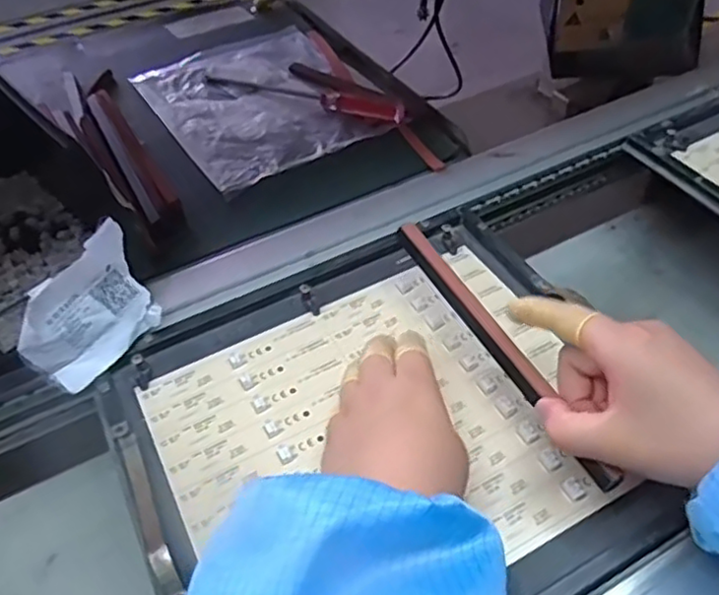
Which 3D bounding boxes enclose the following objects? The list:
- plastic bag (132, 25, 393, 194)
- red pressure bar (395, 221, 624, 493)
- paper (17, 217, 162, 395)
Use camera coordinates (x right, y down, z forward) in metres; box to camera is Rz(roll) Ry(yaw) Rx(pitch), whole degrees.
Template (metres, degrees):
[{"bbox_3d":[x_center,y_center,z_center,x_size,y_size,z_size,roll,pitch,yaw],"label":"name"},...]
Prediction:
[{"bbox_3d":[-0.104,-0.203,0.659,0.189,0.014,0.247,-25,48,-19],"label":"plastic bag"},{"bbox_3d":[0.081,0.025,0.387,0.015,0.011,0.206,-23,55,-17],"label":"red pressure bar"},{"bbox_3d":[-0.172,0.010,0.416,0.094,0.070,0.012,-44,37,-12],"label":"paper"}]

